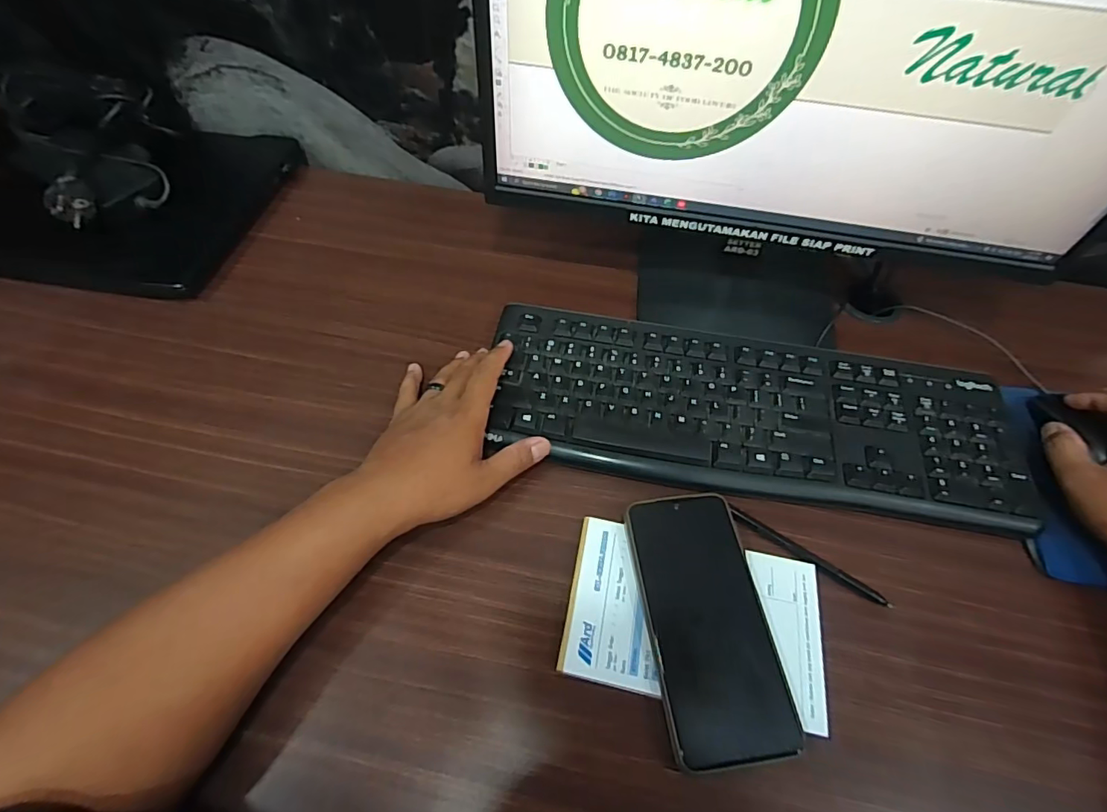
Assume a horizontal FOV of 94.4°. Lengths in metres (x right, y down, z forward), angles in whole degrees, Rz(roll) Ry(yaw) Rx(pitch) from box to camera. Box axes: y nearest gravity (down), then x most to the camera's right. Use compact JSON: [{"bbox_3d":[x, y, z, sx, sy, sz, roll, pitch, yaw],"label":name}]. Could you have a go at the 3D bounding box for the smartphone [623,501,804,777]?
[{"bbox_3d":[0.102,0.138,0.340,0.081,0.015,0.161,-6,58,-5],"label":"smartphone"}]

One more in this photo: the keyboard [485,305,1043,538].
[{"bbox_3d":[0.162,0.003,0.430,0.418,0.019,0.149,10,56,5],"label":"keyboard"}]

